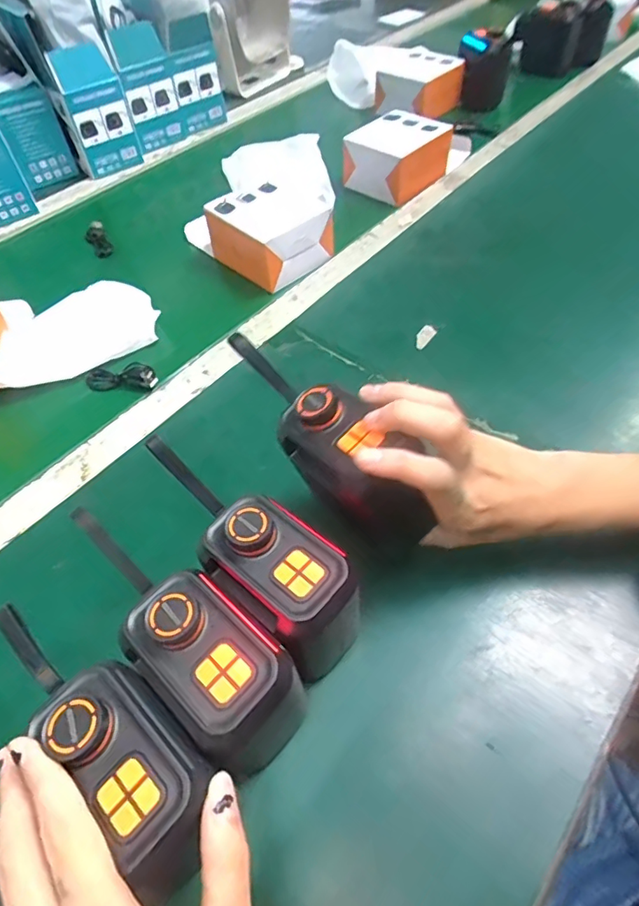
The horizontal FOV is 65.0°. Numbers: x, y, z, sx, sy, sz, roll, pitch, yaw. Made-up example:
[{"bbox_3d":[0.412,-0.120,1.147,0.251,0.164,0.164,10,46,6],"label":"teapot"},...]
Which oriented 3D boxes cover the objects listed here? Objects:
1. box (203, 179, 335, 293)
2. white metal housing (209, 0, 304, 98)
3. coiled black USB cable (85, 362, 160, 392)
[{"bbox_3d":[-0.053,-0.256,0.578,0.105,0.065,0.108,-38,57,-24],"label":"box"},{"bbox_3d":[-0.115,-0.763,0.894,0.110,0.188,0.164,5,51,9],"label":"white metal housing"},{"bbox_3d":[-0.192,-0.072,0.486,0.075,0.021,0.017,-2,49,20],"label":"coiled black USB cable"}]

